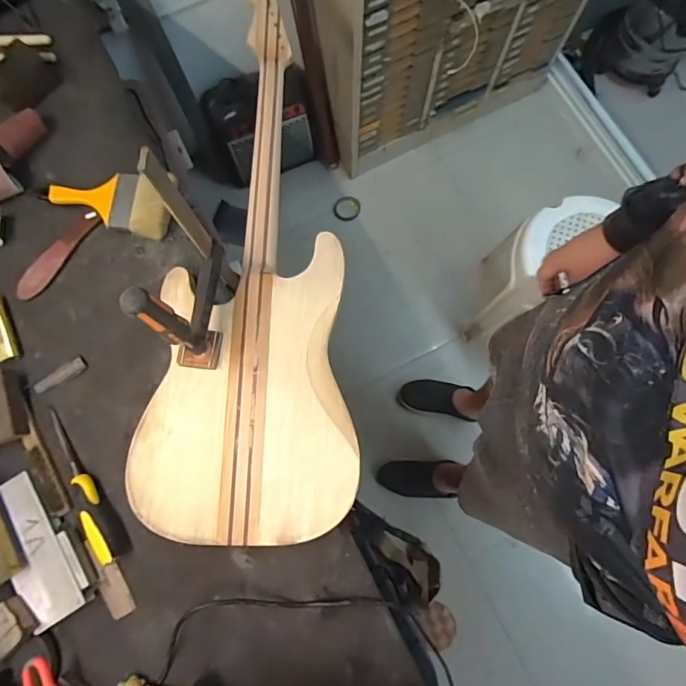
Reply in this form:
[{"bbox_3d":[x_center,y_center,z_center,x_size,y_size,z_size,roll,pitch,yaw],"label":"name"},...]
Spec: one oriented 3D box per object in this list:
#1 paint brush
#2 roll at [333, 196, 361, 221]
[{"bbox_3d":[-0.376,-0.235,0.728,0.199,0.031,0.100,12,77,4],"label":"paint brush"},{"bbox_3d":[0.012,-0.480,1.582,0.103,0.014,0.089,-38,79,-7],"label":"roll"}]

